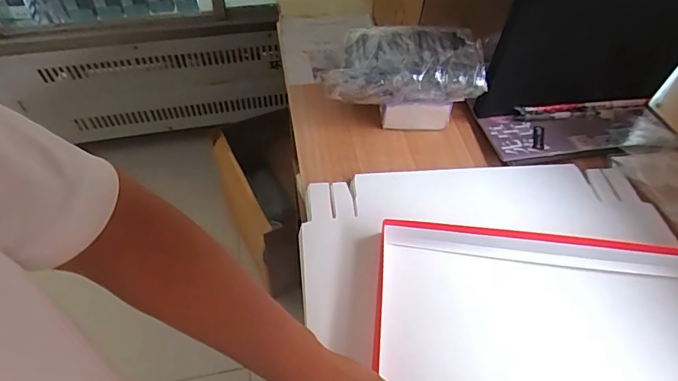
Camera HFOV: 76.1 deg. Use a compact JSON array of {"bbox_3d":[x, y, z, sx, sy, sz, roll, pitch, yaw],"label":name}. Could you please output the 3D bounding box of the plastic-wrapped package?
[{"bbox_3d":[0.096,-0.192,0.643,0.229,0.055,0.126,1,53,-2],"label":"plastic-wrapped package"}]

